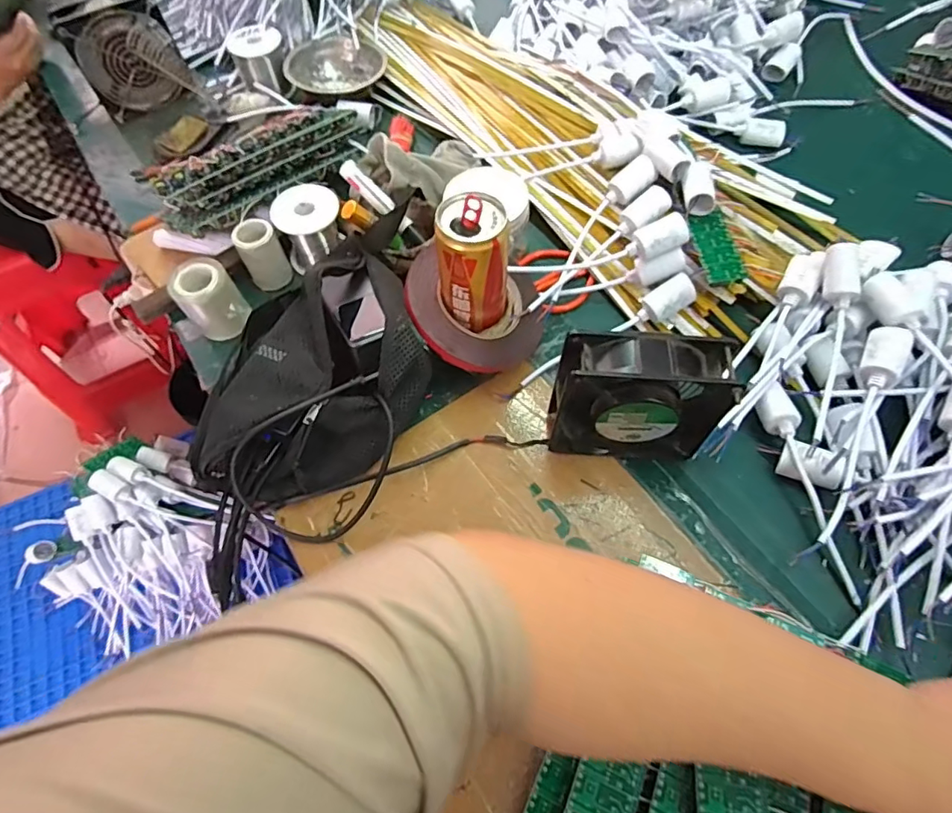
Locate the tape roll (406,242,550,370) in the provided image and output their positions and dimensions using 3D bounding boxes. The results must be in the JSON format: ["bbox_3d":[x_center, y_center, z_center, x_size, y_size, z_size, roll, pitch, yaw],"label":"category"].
[{"bbox_3d":[-0.004,-0.084,0.483,0.119,0.021,0.110,13,65,-18],"label":"tape roll"}]

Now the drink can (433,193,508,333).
[{"bbox_3d":[0.000,-0.112,0.447,0.055,0.119,0.049,-4,62,1],"label":"drink can"}]

